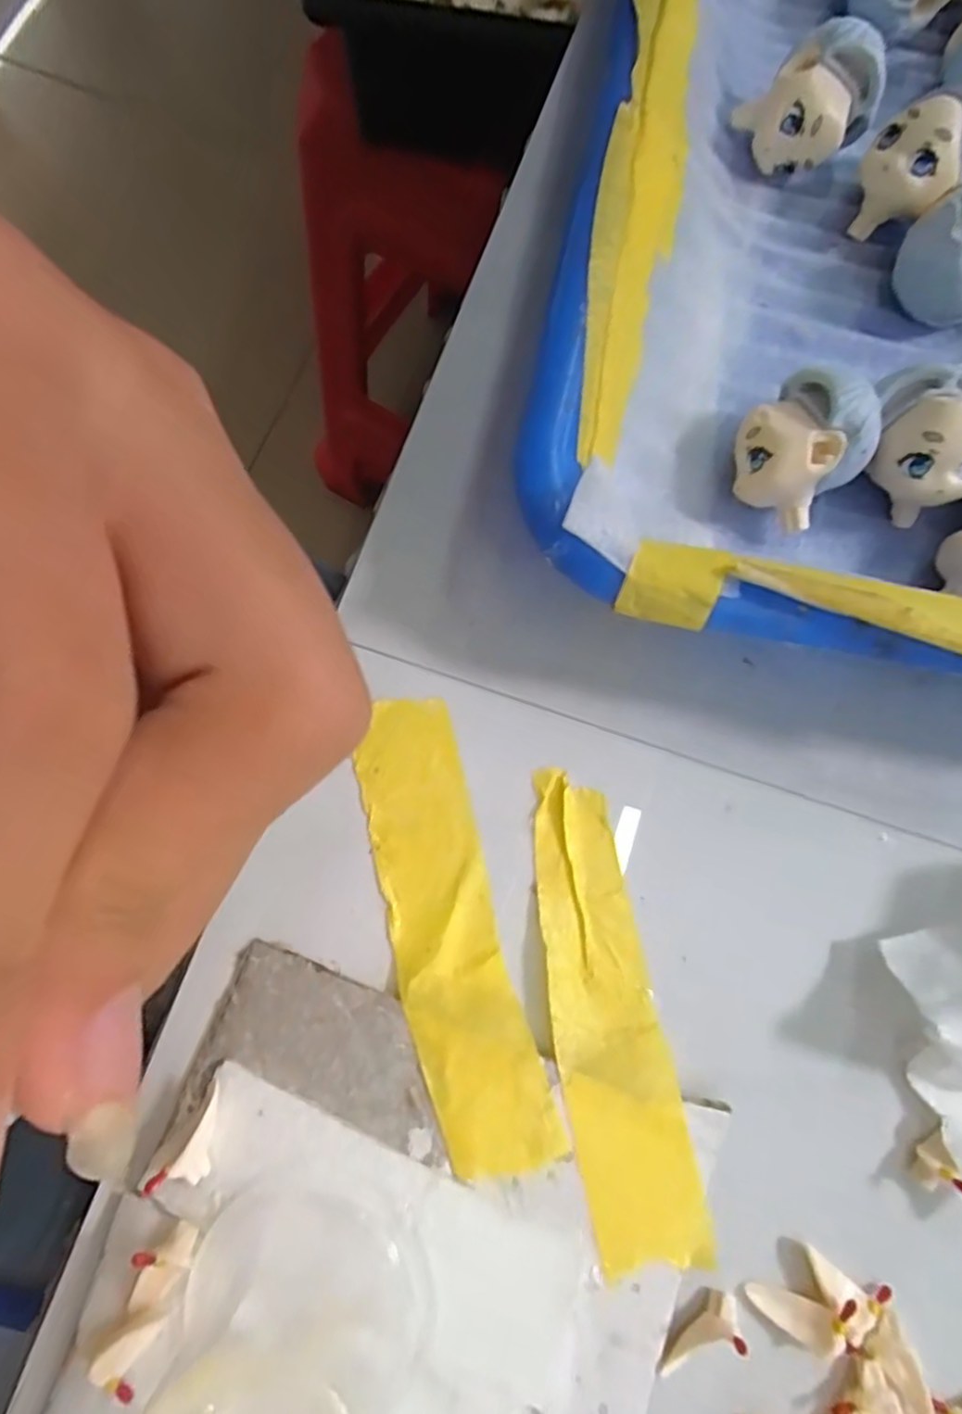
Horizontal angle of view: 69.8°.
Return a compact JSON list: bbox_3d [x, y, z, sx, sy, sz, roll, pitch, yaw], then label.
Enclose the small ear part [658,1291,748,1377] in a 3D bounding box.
[{"bbox_3d":[0.036,0.104,0.112,0.016,0.007,0.004,-39,81,-9],"label":"small ear part"}]

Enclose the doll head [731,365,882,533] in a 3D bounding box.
[{"bbox_3d":[0.063,-0.051,0.136,0.022,0.023,0.021,0,77,-1],"label":"doll head"}]

